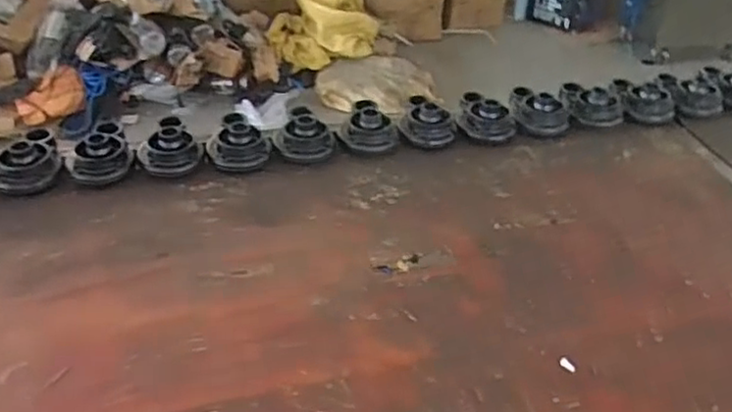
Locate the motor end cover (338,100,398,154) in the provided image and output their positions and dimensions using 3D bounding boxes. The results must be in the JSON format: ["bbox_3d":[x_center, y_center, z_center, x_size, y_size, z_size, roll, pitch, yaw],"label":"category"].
[{"bbox_3d":[0.011,-0.160,1.333,0.117,0.065,0.126,15,38,17],"label":"motor end cover"}]

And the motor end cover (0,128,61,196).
[{"bbox_3d":[-0.622,-0.080,1.208,0.125,0.066,0.139,-15,40,-23],"label":"motor end cover"}]

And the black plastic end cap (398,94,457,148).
[{"bbox_3d":[0.130,-0.172,1.366,0.113,0.072,0.113,2,36,-1],"label":"black plastic end cap"}]

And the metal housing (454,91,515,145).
[{"bbox_3d":[0.250,-0.186,1.392,0.132,0.064,0.114,9,37,9],"label":"metal housing"}]

